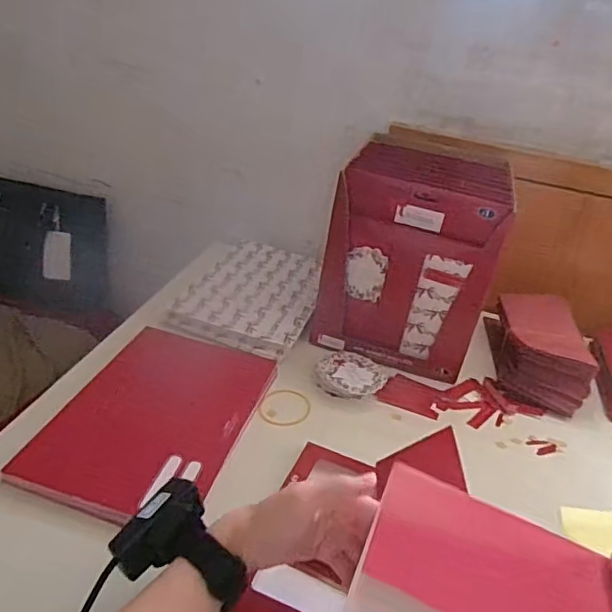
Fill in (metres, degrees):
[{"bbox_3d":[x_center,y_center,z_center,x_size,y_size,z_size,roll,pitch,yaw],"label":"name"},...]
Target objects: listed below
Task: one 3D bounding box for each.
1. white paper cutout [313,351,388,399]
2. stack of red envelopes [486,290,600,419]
[{"bbox_3d":[0.054,0.087,0.700,0.082,0.025,0.079,6,27,-3],"label":"white paper cutout"},{"bbox_3d":[0.318,0.054,0.782,0.107,0.075,0.195,9,27,3],"label":"stack of red envelopes"}]

